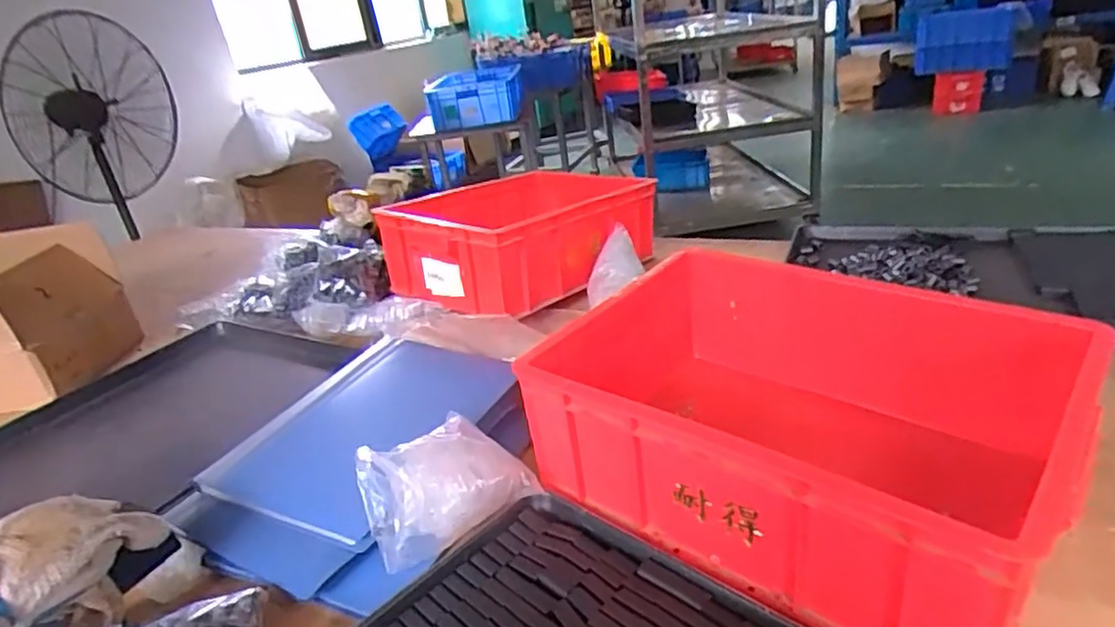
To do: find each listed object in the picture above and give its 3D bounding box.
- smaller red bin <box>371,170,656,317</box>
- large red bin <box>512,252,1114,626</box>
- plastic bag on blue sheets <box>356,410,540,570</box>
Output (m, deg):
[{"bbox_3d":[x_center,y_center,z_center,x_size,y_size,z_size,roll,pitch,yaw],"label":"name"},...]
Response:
[{"bbox_3d":[-0.054,-0.145,1.144,0.308,0.133,0.401,13,33,39],"label":"smaller red bin"},{"bbox_3d":[0.211,0.107,0.618,0.412,0.179,0.303,12,32,37],"label":"large red bin"},{"bbox_3d":[-0.110,0.155,0.639,0.151,0.086,0.101,-22,29,-27],"label":"plastic bag on blue sheets"}]

